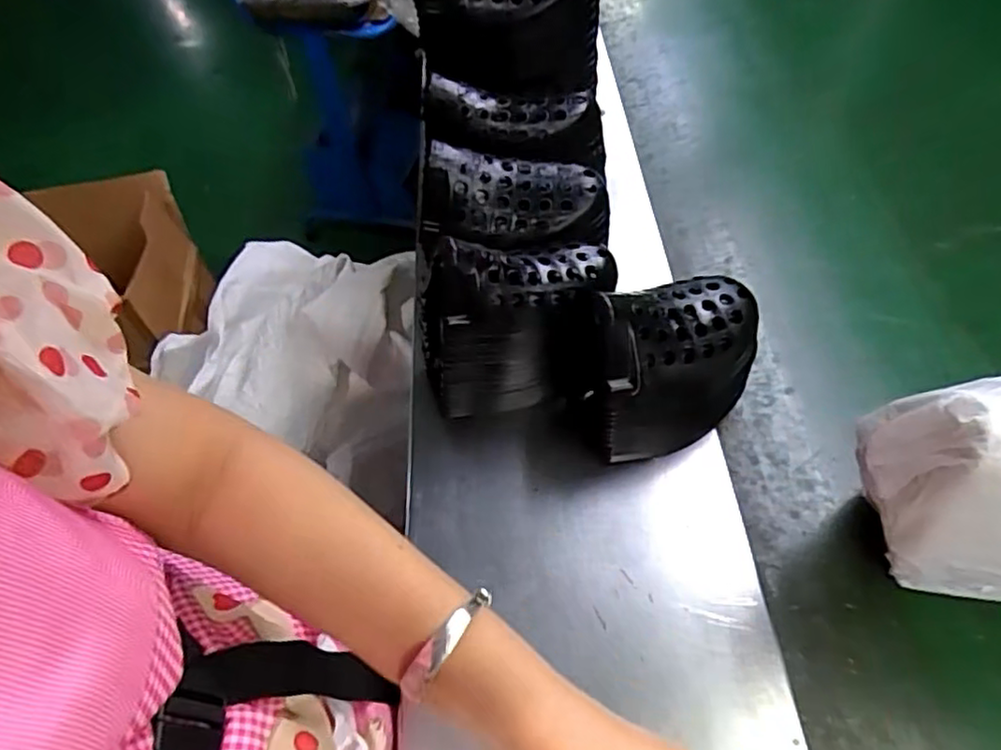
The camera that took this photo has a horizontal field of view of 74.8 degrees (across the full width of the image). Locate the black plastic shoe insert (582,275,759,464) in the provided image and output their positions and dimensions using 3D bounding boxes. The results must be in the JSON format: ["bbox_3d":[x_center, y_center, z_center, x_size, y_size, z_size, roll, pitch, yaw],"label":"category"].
[{"bbox_3d":[0.120,-0.002,0.479,0.148,0.131,0.081,-26,56,-14],"label":"black plastic shoe insert"}]

